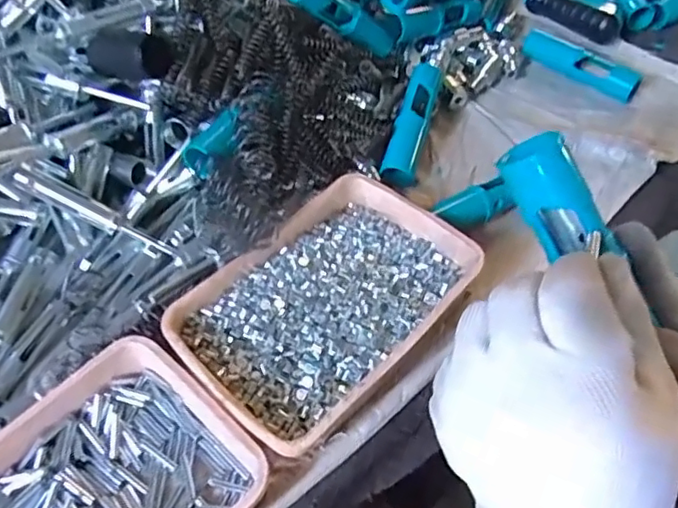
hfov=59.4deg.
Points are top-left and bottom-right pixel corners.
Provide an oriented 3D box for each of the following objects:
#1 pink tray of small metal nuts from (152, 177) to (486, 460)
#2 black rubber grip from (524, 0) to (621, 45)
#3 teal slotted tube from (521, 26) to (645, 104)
[{"bbox_3d":[-0.009,0.033,0.419,0.137,0.036,0.198,37,61,24],"label":"pink tray of small metal nuts"},{"bbox_3d":[0.255,-0.266,0.654,0.020,0.028,0.109,-34,60,-23],"label":"black rubber grip"},{"bbox_3d":[0.240,-0.197,0.604,0.029,0.025,0.132,-38,62,-25],"label":"teal slotted tube"}]

